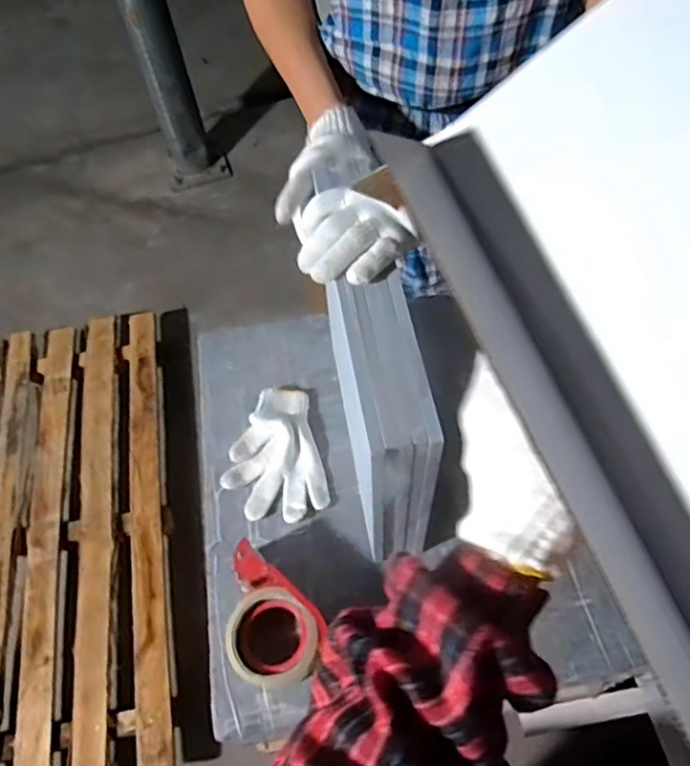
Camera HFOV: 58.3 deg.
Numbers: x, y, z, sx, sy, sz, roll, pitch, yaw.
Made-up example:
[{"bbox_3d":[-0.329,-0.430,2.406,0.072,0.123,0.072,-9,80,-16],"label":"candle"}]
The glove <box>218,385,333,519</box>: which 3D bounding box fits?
[{"bbox_3d":[-0.092,0.086,0.767,0.116,0.022,0.171,-11,61,-5],"label":"glove"}]

